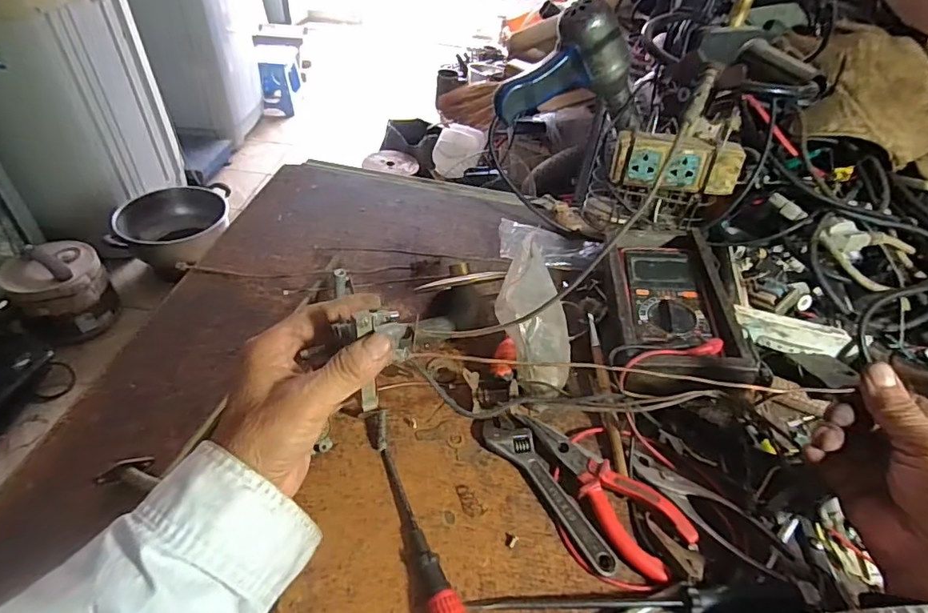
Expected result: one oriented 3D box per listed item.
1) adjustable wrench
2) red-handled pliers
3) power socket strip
[{"bbox_3d":[0.064,0.142,0.396,0.035,0.017,0.139,-22,50,-27],"label":"adjustable wrench"},{"bbox_3d":[0.109,0.137,0.402,0.050,0.021,0.147,-22,50,-27],"label":"red-handled pliers"},{"bbox_3d":[0.237,-0.159,0.574,0.134,0.058,0.027,13,43,8],"label":"power socket strip"}]

